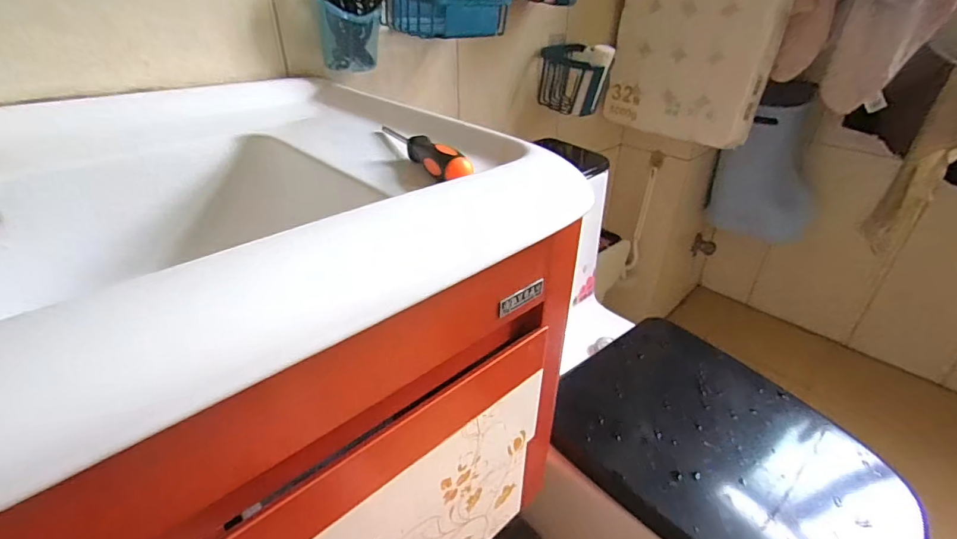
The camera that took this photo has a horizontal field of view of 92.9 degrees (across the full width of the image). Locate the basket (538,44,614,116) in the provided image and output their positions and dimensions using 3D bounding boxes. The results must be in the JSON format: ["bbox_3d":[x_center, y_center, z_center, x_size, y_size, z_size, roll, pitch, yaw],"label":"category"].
[{"bbox_3d":[0.198,-0.390,0.938,0.137,0.123,0.064,21,38,30],"label":"basket"}]

